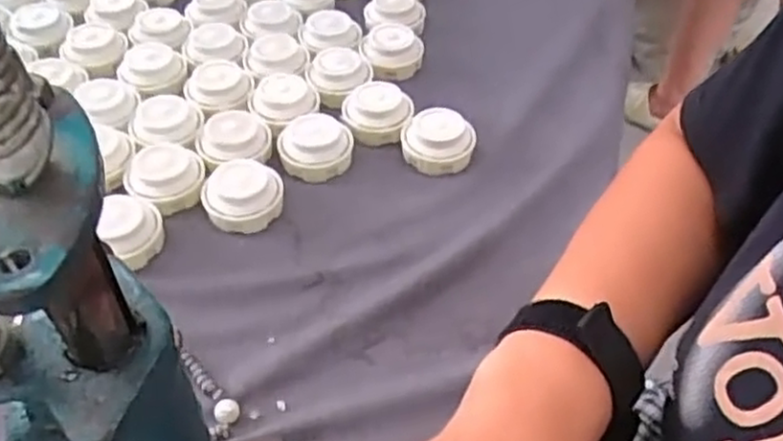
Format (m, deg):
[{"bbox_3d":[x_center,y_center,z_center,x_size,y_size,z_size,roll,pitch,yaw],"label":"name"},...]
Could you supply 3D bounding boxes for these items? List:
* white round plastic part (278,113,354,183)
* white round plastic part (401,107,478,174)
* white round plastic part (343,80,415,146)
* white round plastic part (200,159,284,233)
[{"bbox_3d":[-0.065,-0.066,0.625,0.064,0.036,0.057,-3,47,-5],"label":"white round plastic part"},{"bbox_3d":[0.041,-0.070,0.627,0.062,0.035,0.057,1,47,-1],"label":"white round plastic part"},{"bbox_3d":[-0.013,-0.096,0.653,0.061,0.035,0.048,3,47,2],"label":"white round plastic part"},{"bbox_3d":[-0.119,-0.025,0.584,0.064,0.038,0.061,-25,52,-23],"label":"white round plastic part"}]

